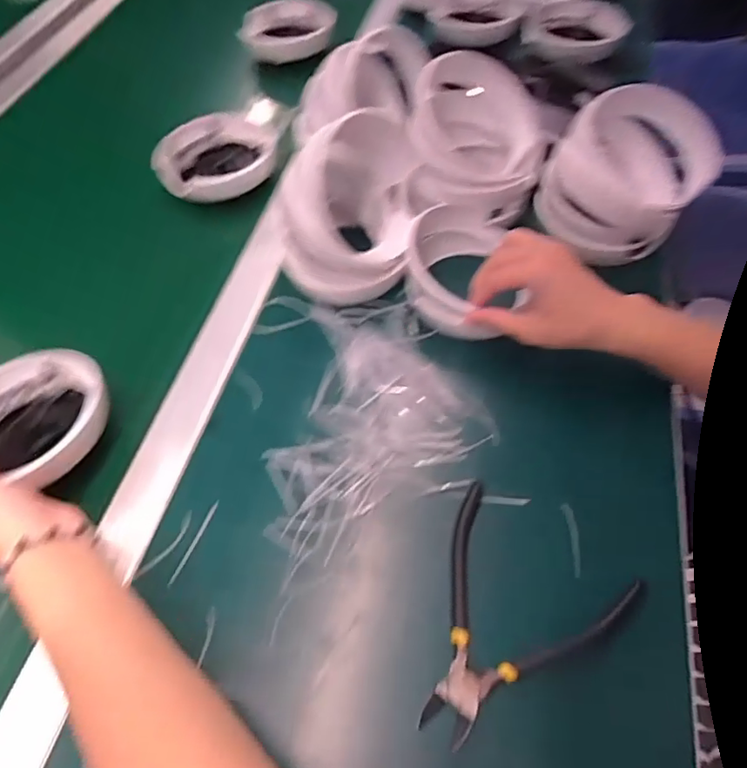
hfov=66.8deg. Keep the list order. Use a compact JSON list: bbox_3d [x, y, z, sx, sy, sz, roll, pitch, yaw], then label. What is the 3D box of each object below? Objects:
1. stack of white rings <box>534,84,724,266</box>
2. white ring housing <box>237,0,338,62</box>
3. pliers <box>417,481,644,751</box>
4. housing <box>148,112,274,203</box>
[{"bbox_3d":[0.226,-0.186,0.509,0.137,0.095,0.129,18,59,16],"label":"stack of white rings"},{"bbox_3d":[-0.113,-0.468,0.746,0.126,0.026,0.115,-6,56,0],"label":"white ring housing"},{"bbox_3d":[0.073,0.141,0.345,0.118,0.011,0.139,35,65,24],"label":"pliers"},{"bbox_3d":[-0.164,-0.239,0.594,0.124,0.026,0.111,-21,57,-10],"label":"housing"}]

